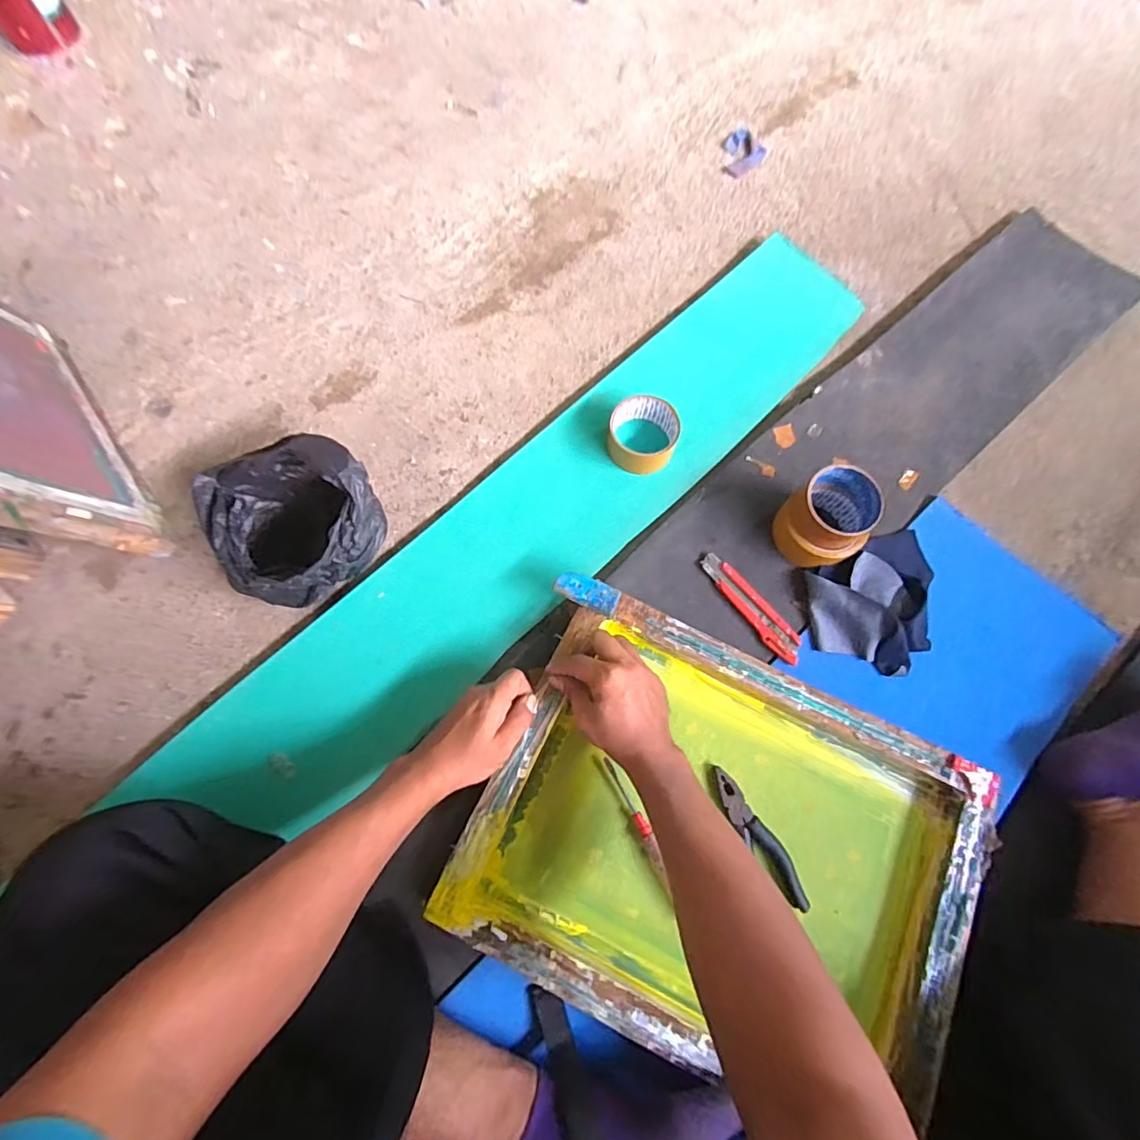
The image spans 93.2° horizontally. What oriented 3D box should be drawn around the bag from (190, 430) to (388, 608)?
[{"bbox_3d":[-0.293,-0.050,0.578,0.183,0.134,0.150,-11,74,-4],"label":"bag"}]

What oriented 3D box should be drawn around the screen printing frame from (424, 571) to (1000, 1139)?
[{"bbox_3d":[0.150,0.252,0.535,0.457,0.049,0.361,21,74,5],"label":"screen printing frame"}]

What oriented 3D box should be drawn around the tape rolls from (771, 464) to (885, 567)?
[{"bbox_3d":[0.290,-0.054,0.613,0.089,0.091,0.089,0,74,-1],"label":"tape rolls"}]

